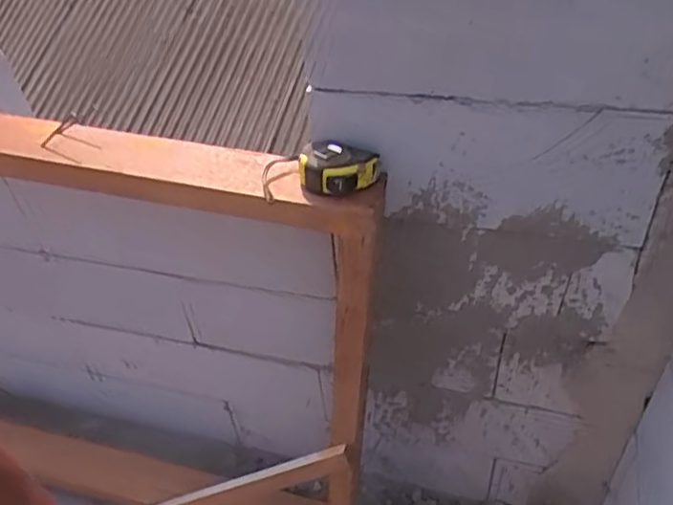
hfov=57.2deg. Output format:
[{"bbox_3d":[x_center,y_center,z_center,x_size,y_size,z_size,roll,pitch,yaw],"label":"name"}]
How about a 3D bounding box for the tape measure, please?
[{"bbox_3d":[0.003,-0.109,0.800,0.088,0.043,0.077,23,50,28],"label":"tape measure"}]

